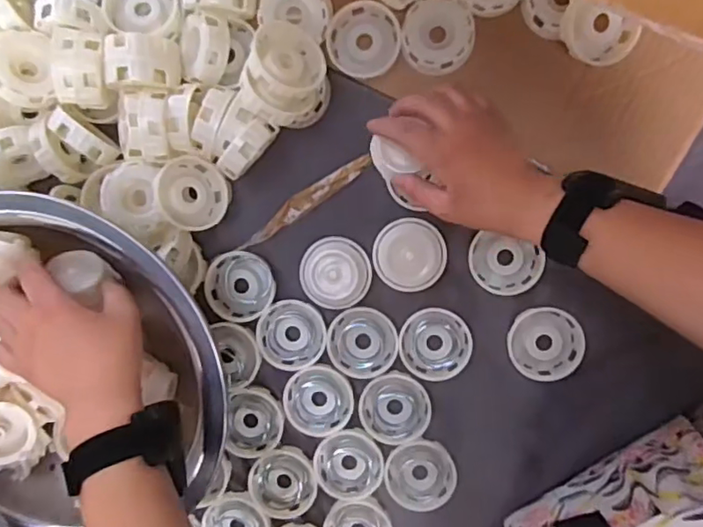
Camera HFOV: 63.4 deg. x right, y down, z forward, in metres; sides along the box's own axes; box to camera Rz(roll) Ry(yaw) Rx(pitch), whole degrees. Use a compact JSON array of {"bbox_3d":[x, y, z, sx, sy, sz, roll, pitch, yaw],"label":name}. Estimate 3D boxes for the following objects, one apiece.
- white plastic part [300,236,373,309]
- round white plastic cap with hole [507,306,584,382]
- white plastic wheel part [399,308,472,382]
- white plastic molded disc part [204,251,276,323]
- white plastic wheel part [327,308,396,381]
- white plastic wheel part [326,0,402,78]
[{"bbox_3d":[-0.014,0.008,0.493,0.059,0.019,0.060,0,94,5],"label":"white plastic part"},{"bbox_3d":[0.165,0.069,0.484,0.060,0.006,0.062,0,94,5],"label":"round white plastic cap with hole"},{"bbox_3d":[0.073,0.071,0.494,0.059,0.008,0.062,-3,93,6],"label":"white plastic wheel part"},{"bbox_3d":[-0.099,0.021,0.515,0.058,0.022,0.062,-1,94,5],"label":"white plastic molded disc part"},{"bbox_3d":[0.010,0.070,0.501,0.059,0.011,0.063,0,94,5],"label":"white plastic wheel part"},{"bbox_3d":[0.010,-0.190,0.484,0.059,0.016,0.065,-26,91,7],"label":"white plastic wheel part"}]

